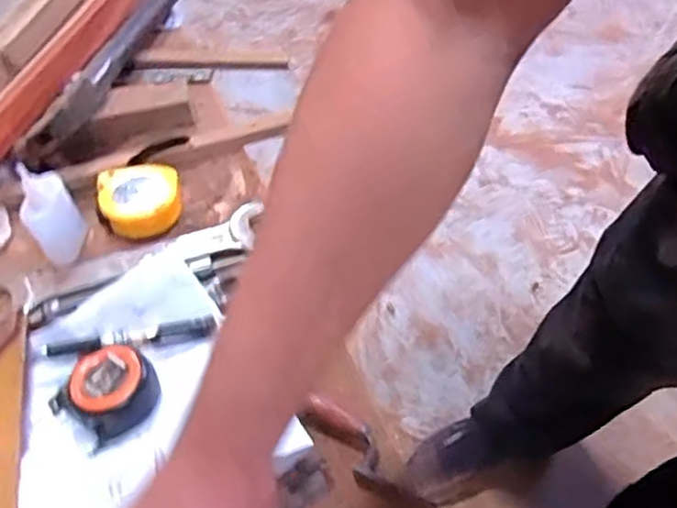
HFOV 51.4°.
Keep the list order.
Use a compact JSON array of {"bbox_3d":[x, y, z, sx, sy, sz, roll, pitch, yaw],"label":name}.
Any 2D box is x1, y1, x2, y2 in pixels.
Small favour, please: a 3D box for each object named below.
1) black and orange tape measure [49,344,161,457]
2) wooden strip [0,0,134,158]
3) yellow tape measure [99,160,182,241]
[{"bbox_3d":[-0.168,0.099,0.507,0.065,0.037,0.066,-2,56,2],"label":"black and orange tape measure"},{"bbox_3d":[-0.269,-0.165,0.645,0.014,0.037,0.305,-15,40,43],"label":"wooden strip"},{"bbox_3d":[-0.174,-0.048,0.617,0.068,0.026,0.071,-11,56,-4],"label":"yellow tape measure"}]

